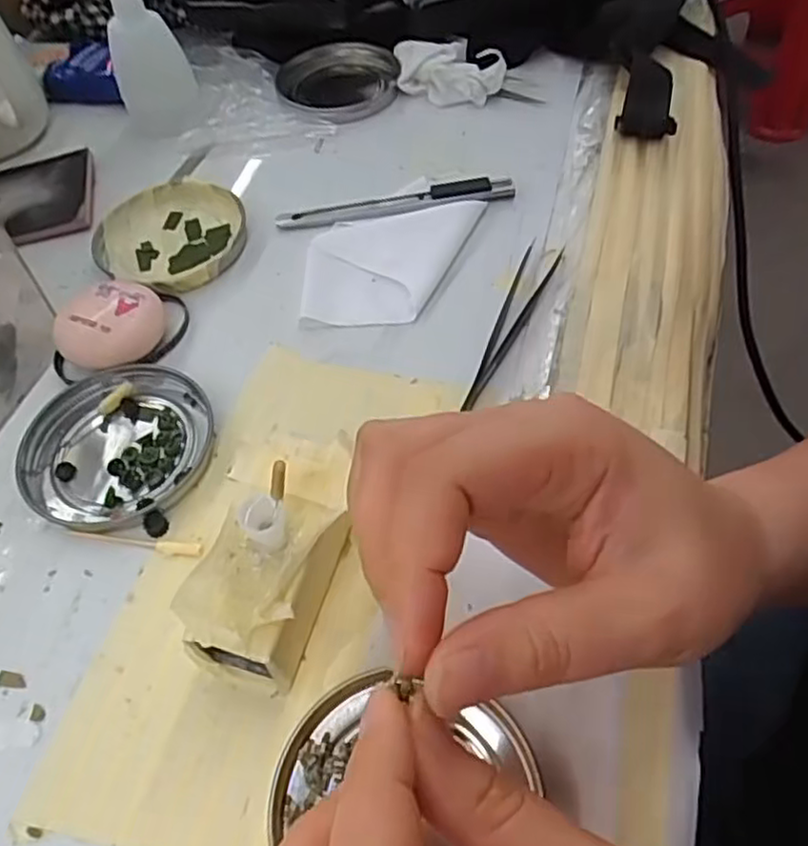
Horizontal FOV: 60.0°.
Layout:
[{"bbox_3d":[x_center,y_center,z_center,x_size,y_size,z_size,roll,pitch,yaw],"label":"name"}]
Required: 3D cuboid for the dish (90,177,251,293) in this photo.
[{"bbox_3d":[-0.122,-0.100,0.371,0.075,0.010,0.080,-2,55,3],"label":"dish"}]

